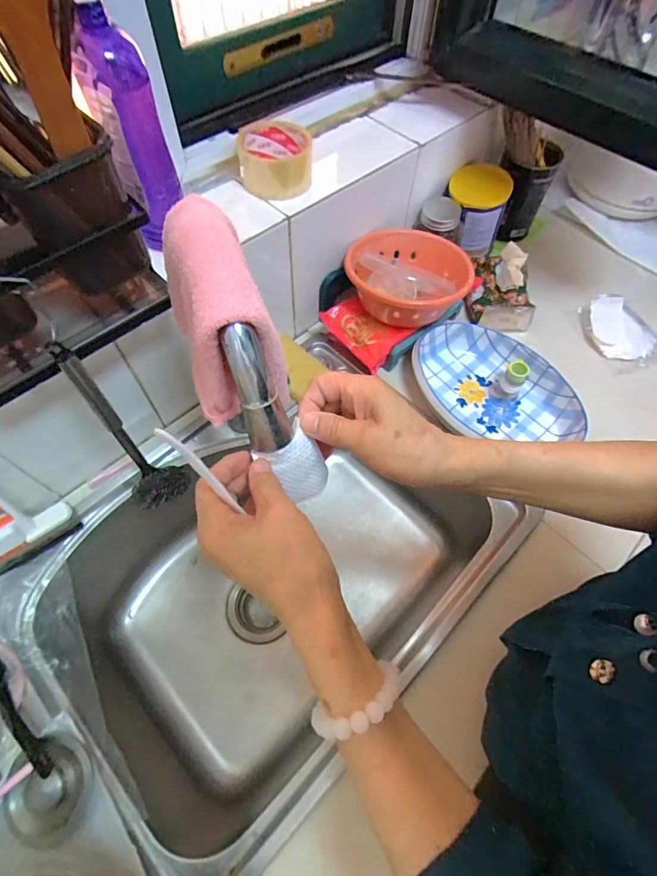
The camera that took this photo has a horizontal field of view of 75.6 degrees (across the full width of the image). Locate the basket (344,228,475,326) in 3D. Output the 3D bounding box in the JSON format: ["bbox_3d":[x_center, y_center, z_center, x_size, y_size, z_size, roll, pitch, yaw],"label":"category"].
[{"bbox_3d":[0.116,-0.235,0.623,0.176,0.065,0.165,14,61,6],"label":"basket"}]

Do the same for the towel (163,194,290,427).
[{"bbox_3d":[-0.080,-0.092,0.313,0.069,0.114,0.120,-17,63,-11],"label":"towel"}]

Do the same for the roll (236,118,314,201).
[{"bbox_3d":[-0.065,-0.350,0.533,0.091,0.046,0.091,-2,61,-3],"label":"roll"}]

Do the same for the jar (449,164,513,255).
[{"bbox_3d":[0.251,-0.390,0.731,0.097,0.121,0.091,1,61,-2],"label":"jar"}]

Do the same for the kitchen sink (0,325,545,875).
[{"bbox_3d":[-0.096,0.212,0.611,0.508,0.238,0.425,-39,69,-21],"label":"kitchen sink"}]

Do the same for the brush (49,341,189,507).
[{"bbox_3d":[-0.222,0.001,0.462,0.066,0.245,0.061,1,61,-2],"label":"brush"}]

